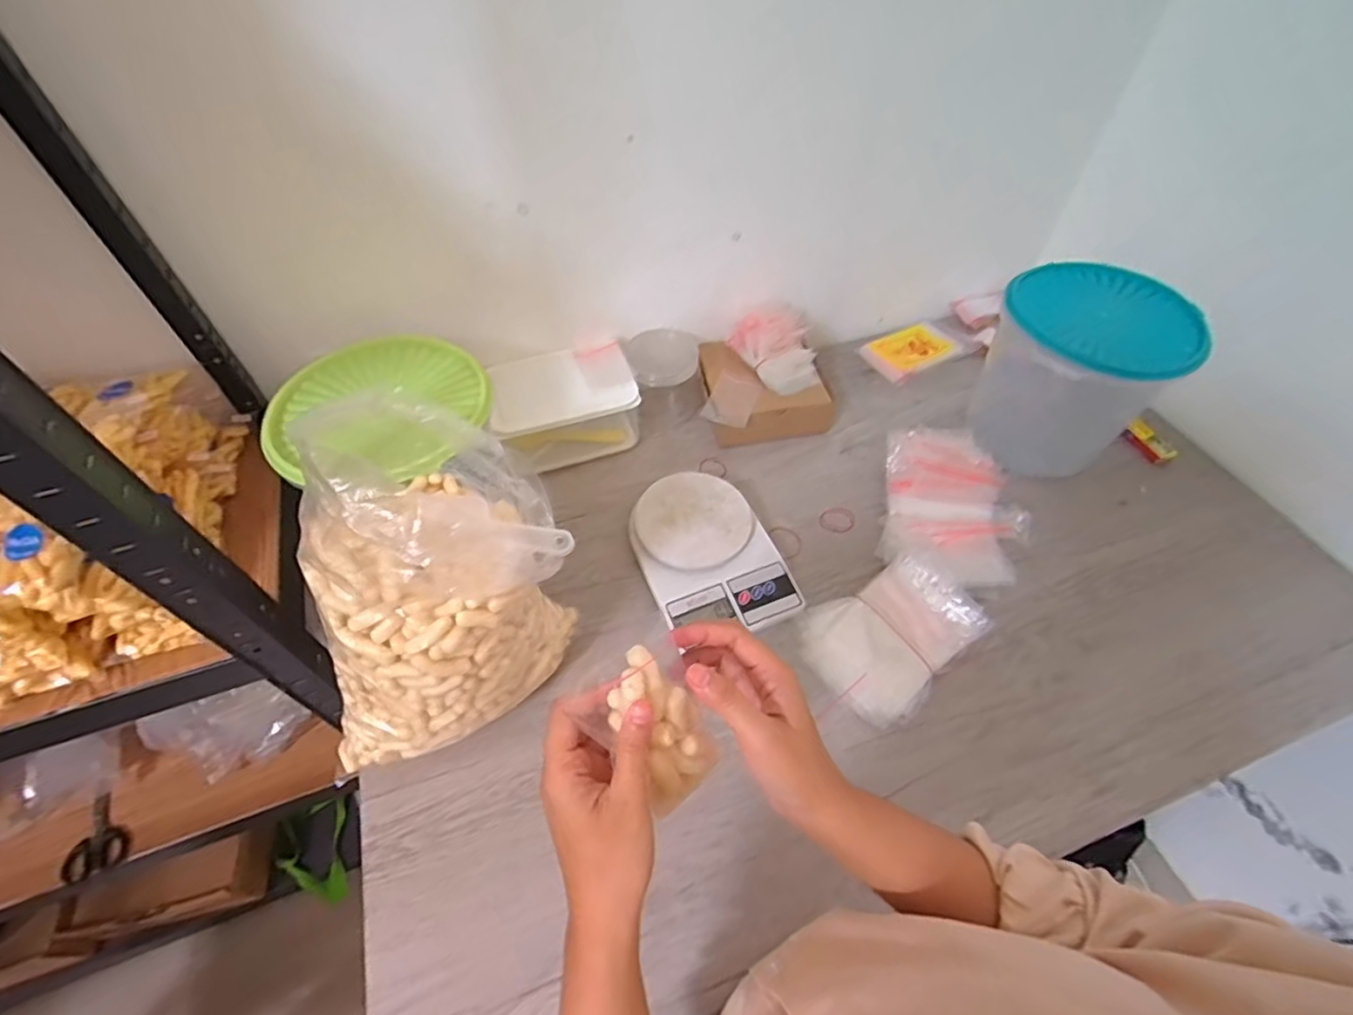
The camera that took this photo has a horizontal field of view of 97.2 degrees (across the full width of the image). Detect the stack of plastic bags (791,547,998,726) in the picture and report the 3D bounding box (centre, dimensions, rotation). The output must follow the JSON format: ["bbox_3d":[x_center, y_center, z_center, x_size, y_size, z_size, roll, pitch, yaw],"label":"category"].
[{"bbox_3d":[0.223,0.126,0.618,0.177,0.040,0.133,-32,59,-22],"label":"stack of plastic bags"}]

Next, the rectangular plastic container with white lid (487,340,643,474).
[{"bbox_3d":[-0.145,-0.134,0.773,0.180,0.092,0.129,-13,54,-10],"label":"rectangular plastic container with white lid"}]

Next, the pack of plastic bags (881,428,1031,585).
[{"bbox_3d":[0.328,0.002,0.702,0.165,0.071,0.193,9,53,7],"label":"pack of plastic bags"}]

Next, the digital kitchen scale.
[{"bbox_3d":[0.036,0.049,0.673,0.150,0.031,0.202,-20,55,-15],"label":"digital kitchen scale"}]

